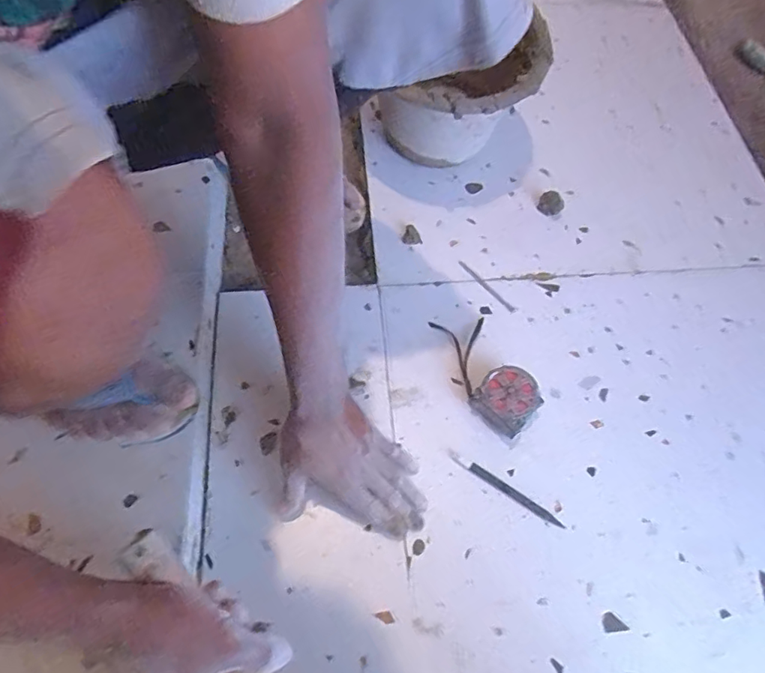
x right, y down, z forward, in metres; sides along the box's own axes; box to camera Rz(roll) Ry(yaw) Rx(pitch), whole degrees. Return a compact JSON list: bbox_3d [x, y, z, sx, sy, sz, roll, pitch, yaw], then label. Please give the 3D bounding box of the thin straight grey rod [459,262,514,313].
[{"bbox_3d":[0.134,-0.067,0.686,0.010,0.004,0.101,-35,68,-16],"label":"thin straight grey rod"}]

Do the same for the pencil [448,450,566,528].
[{"bbox_3d":[0.131,0.163,0.566,0.134,0.005,0.012,31,67,15],"label":"pencil"}]

